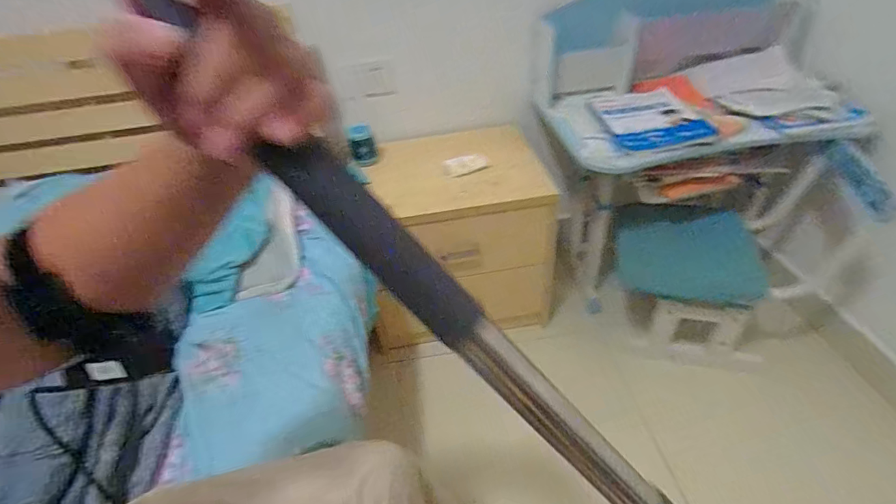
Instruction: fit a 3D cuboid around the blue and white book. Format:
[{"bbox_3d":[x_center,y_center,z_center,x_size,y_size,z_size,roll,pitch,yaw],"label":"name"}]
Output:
[{"bbox_3d":[0.478,-0.325,1.038,0.199,0.030,0.297,-5,40,2],"label":"blue and white book"}]

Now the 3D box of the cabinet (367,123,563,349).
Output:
[{"bbox_3d":[0.022,-0.062,1.271,0.474,0.428,0.424,-8,40,-3],"label":"cabinet"}]

